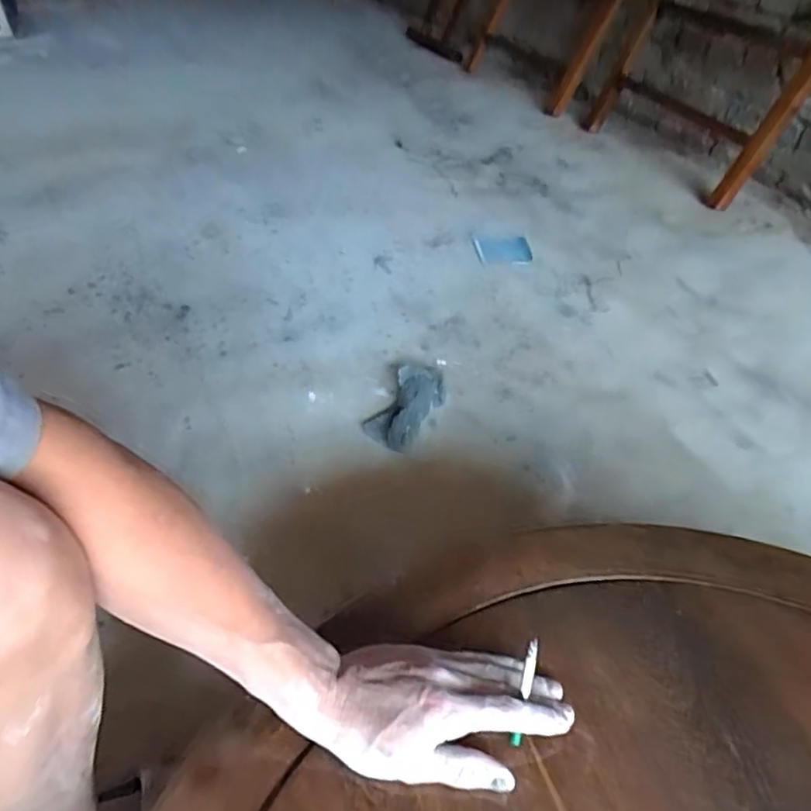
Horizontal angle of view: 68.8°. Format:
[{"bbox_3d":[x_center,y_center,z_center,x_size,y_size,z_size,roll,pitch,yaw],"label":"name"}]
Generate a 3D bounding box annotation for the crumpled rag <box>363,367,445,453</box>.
[{"bbox_3d":[0.002,-0.004,0.974,0.090,0.040,0.170,20,46,21],"label":"crumpled rag"}]

